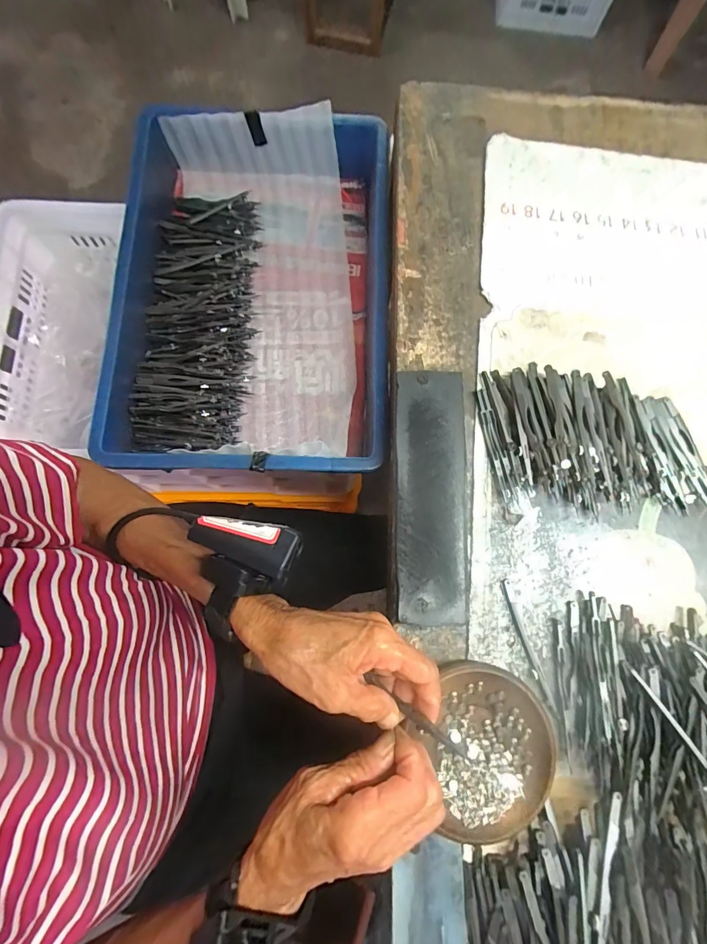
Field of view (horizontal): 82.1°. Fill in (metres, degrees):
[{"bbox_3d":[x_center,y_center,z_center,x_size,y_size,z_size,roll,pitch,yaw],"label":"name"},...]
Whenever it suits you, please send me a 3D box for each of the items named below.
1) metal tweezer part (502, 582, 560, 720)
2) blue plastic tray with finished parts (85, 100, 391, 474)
[{"bbox_3d":[0.142,0.141,0.327,0.007,0.005,0.108,-17,81,-4],"label":"metal tweezer part"},{"bbox_3d":[-0.116,-0.197,0.458,0.292,0.084,0.396,1,80,-1],"label":"blue plastic tray with finished parts"}]

